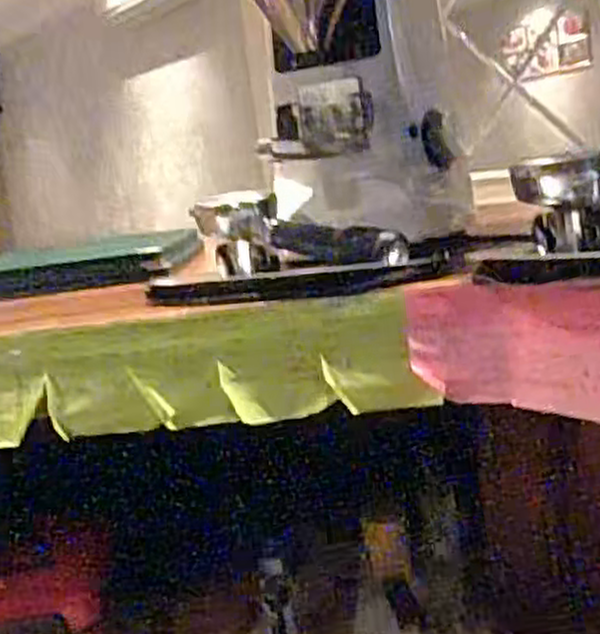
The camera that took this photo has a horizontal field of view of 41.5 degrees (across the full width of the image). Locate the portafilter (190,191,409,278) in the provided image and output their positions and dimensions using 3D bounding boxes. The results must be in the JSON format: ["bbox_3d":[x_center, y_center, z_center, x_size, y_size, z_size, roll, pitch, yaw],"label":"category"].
[{"bbox_3d":[-0.006,-0.062,0.595,0.060,0.060,0.187,-14,12,-36],"label":"portafilter"}]

